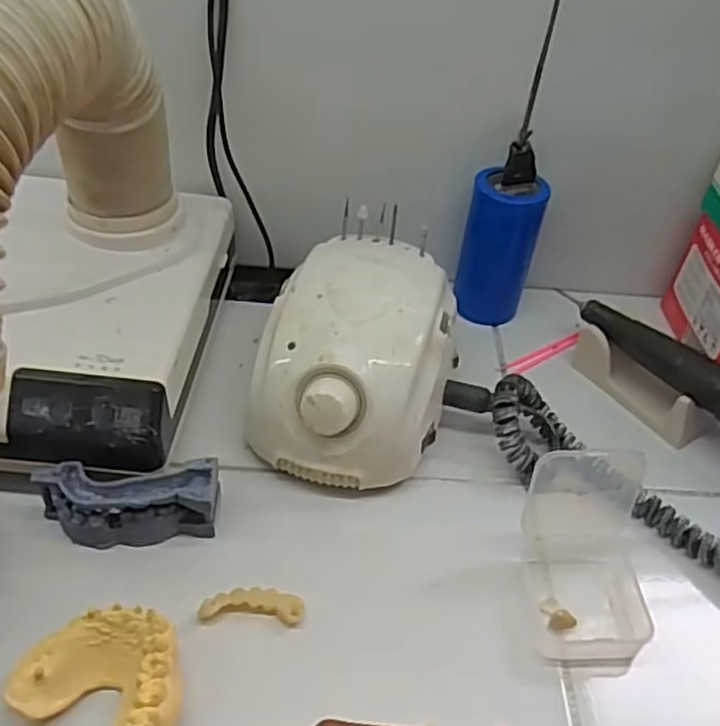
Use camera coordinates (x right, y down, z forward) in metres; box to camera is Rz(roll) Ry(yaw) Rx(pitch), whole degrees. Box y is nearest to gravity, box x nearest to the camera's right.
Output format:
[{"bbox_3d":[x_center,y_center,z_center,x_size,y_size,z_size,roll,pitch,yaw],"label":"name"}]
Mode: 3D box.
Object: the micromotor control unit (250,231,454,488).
[{"bbox_3d":[0.001,-0.001,0.416,0.104,0.082,0.137,16,43,11],"label":"micromotor control unit"}]

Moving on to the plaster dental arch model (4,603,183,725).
[{"bbox_3d":[-0.107,0.134,0.304,0.067,0.029,0.051,15,43,10],"label":"plaster dental arch model"}]

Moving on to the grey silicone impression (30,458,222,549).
[{"bbox_3d":[-0.116,0.072,0.362,0.086,0.031,0.029,-1,43,-8],"label":"grey silicone impression"}]

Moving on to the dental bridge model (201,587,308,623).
[{"bbox_3d":[-0.051,0.117,0.340,0.048,0.010,0.013,3,42,-3],"label":"dental bridge model"}]

